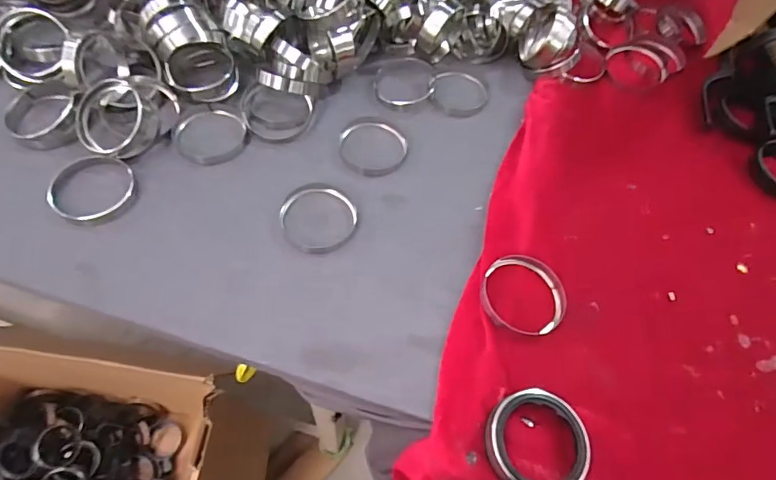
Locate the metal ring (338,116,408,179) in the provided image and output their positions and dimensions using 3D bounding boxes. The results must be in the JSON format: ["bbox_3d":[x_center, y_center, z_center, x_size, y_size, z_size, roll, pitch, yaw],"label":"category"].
[{"bbox_3d":[-0.015,-0.101,0.492,0.071,0.011,0.082,14,61,4],"label":"metal ring"}]

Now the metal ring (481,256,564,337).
[{"bbox_3d":[0.117,0.048,0.399,0.075,0.018,0.064,19,62,6],"label":"metal ring"}]

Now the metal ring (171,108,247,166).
[{"bbox_3d":[-0.181,-0.107,0.479,0.065,0.016,0.067,2,61,-3],"label":"metal ring"}]

